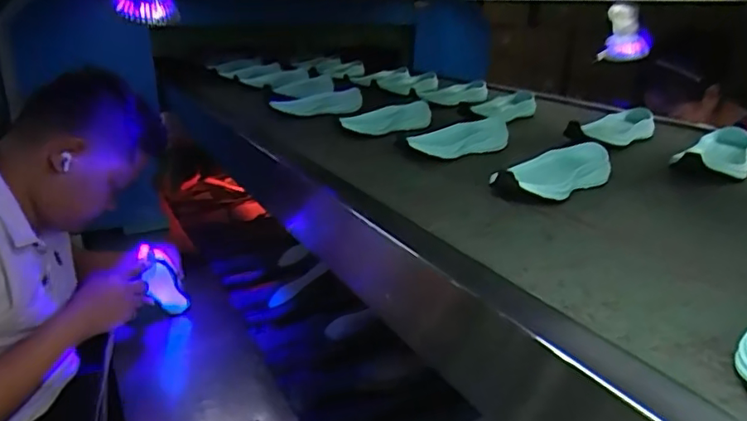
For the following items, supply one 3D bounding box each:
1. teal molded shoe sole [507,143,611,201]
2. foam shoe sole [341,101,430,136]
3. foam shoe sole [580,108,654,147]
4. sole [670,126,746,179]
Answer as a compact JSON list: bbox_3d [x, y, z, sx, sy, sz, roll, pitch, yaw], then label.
[{"bbox_3d":[0.218,-0.048,0.676,0.185,0.049,0.078,-9,19,-40],"label":"teal molded shoe sole"},{"bbox_3d":[0.028,-0.160,0.964,0.176,0.034,0.054,-12,25,-32],"label":"foam shoe sole"},{"bbox_3d":[0.414,-0.139,0.942,0.089,0.041,0.159,17,26,33],"label":"foam shoe sole"},{"bbox_3d":[0.475,-0.079,0.774,0.086,0.047,0.184,14,18,34],"label":"sole"}]

